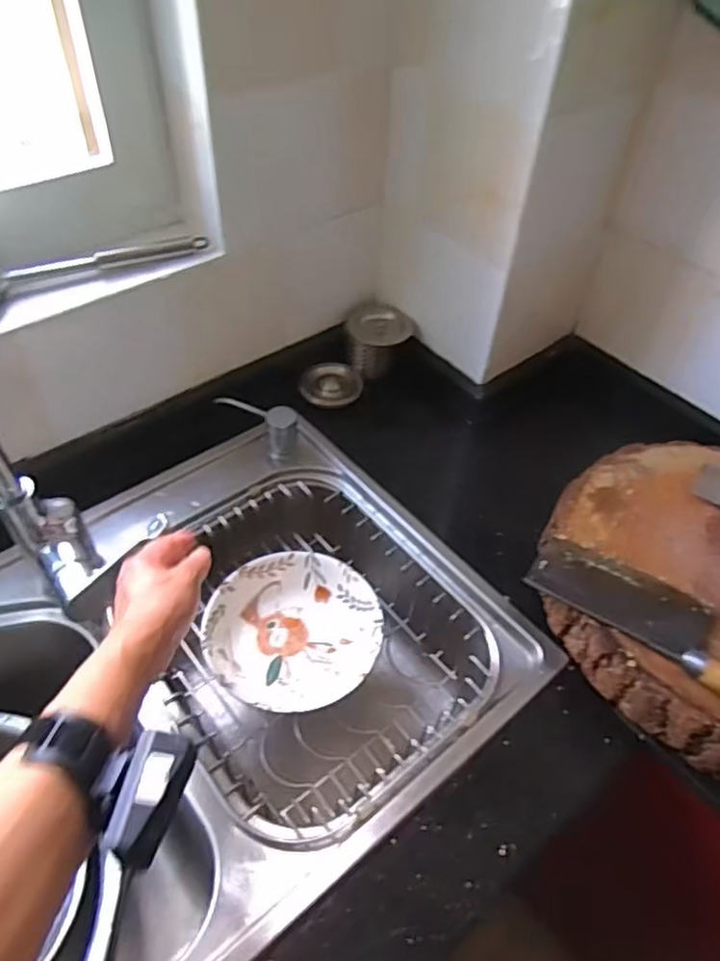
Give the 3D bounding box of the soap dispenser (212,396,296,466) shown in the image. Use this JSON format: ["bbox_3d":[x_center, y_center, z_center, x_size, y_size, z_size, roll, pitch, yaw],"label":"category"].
[{"bbox_3d":[-0.119,-0.067,0.780,0.096,0.063,0.033,23,50,18],"label":"soap dispenser"}]

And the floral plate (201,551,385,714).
[{"bbox_3d":[-0.067,0.158,0.673,0.171,0.051,0.165,1,47,-1],"label":"floral plate"}]

